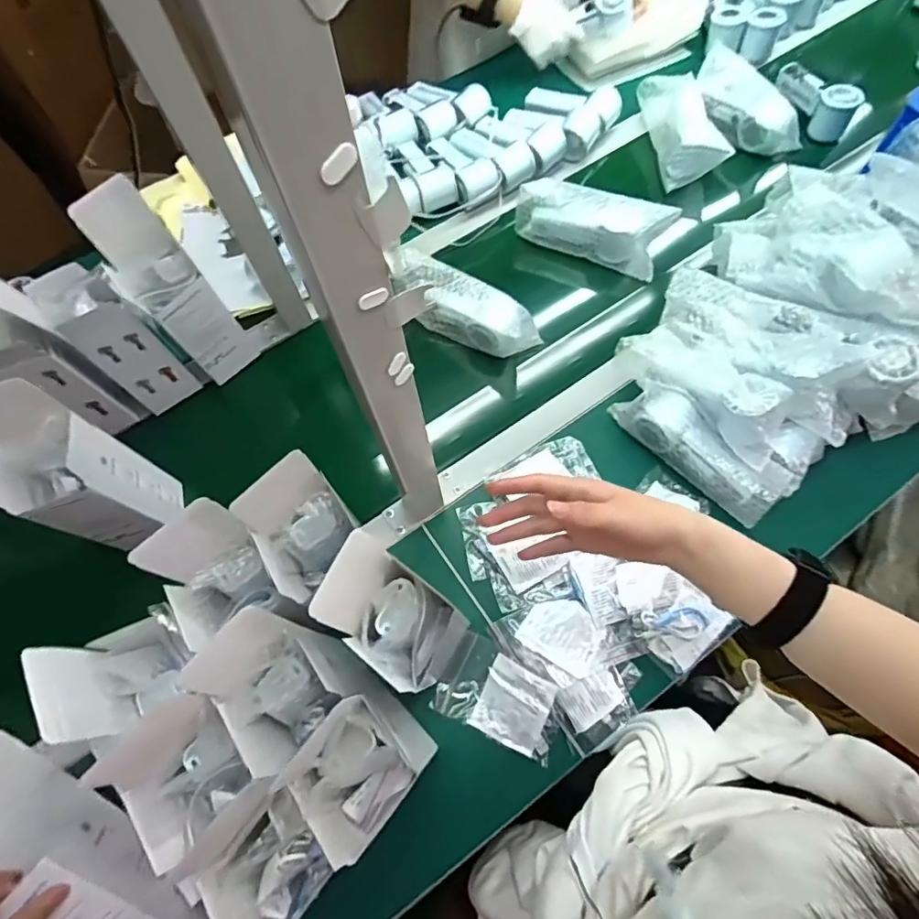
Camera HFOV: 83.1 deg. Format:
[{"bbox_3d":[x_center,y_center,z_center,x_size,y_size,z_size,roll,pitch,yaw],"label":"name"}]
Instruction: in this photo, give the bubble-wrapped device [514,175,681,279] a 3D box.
[{"bbox_3d":[0.193,-0.348,0.758,0.213,0.071,0.070,25,71,12],"label":"bubble-wrapped device"}]

